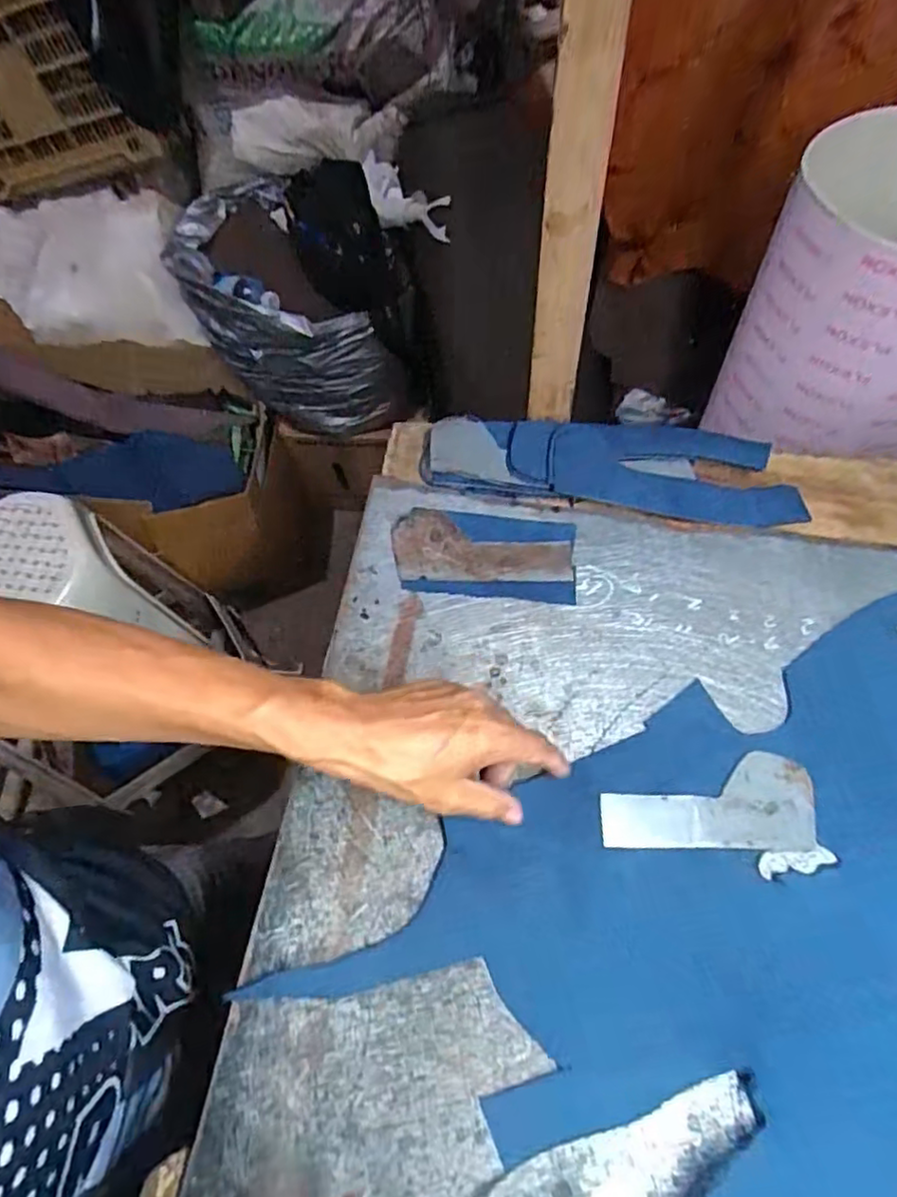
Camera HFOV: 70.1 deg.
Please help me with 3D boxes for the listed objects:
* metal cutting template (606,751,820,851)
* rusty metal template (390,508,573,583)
[{"bbox_3d":[0.171,0.135,0.425,0.137,0.004,0.060,0,61,2],"label":"metal cutting template"},{"bbox_3d":[0.027,-0.043,0.515,0.140,0.007,0.062,1,72,1],"label":"rusty metal template"}]

